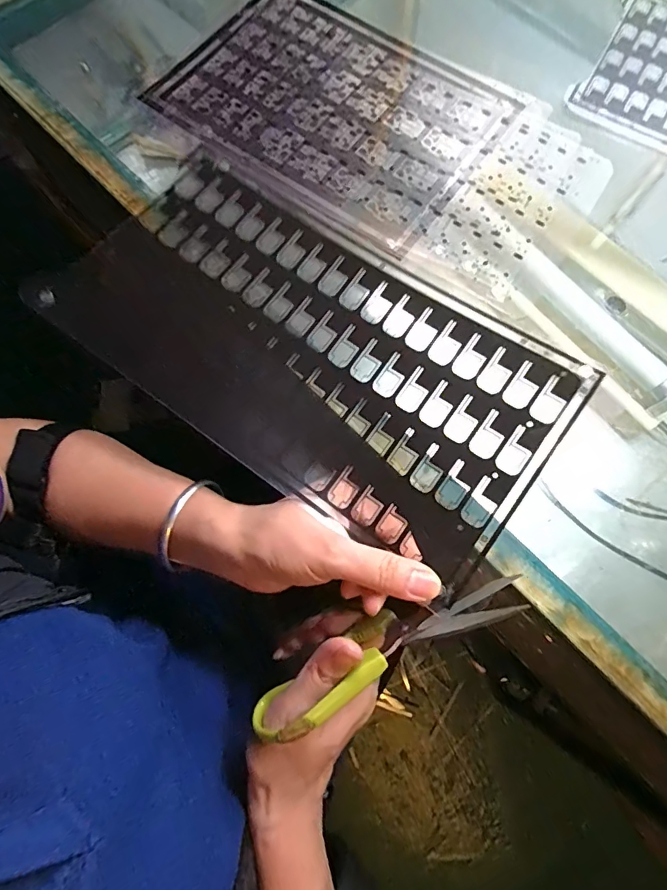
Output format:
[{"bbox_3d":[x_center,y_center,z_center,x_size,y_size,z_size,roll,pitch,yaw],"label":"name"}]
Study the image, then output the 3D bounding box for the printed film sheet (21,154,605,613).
[{"bbox_3d":[-0.010,-0.056,0.276,0.291,0.030,0.159,34,73,9],"label":"printed film sheet"}]

